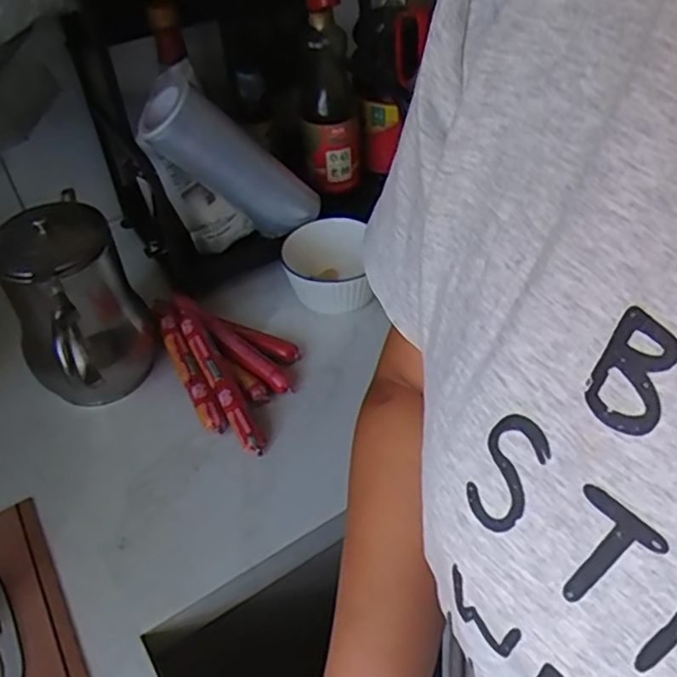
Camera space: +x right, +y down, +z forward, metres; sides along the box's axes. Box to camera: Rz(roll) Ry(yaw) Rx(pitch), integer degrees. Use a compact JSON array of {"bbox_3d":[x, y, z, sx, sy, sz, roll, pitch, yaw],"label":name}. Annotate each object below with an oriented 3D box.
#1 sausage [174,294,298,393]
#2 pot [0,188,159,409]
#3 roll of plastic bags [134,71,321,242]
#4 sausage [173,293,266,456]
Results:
[{"bbox_3d":[-0.107,0.003,0.647,0.158,0.021,0.027,38,56,12],"label":"sausage"},{"bbox_3d":[-0.234,-0.022,0.600,0.102,0.187,0.109,-1,45,1],"label":"pot"},{"bbox_3d":[-0.112,-0.184,0.701,0.074,0.207,0.077,-43,47,14],"label":"roll of plastic bags"},{"bbox_3d":[-0.118,0.026,0.618,0.021,0.019,0.194,-23,63,-20],"label":"sausage"}]

